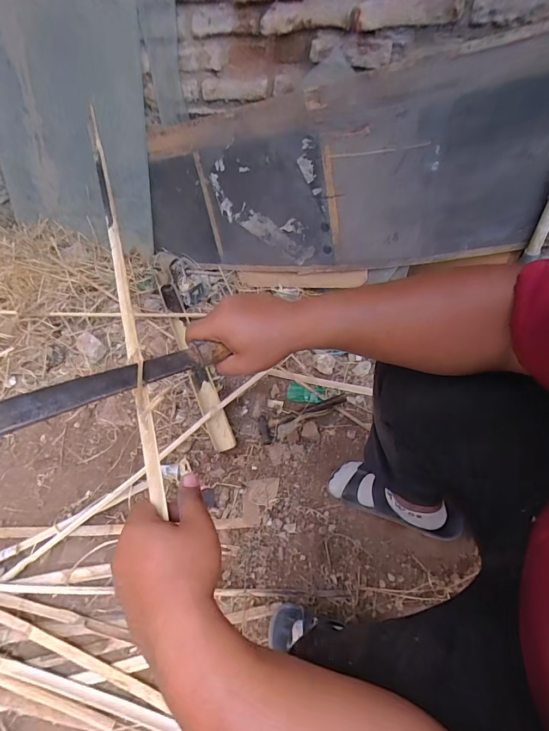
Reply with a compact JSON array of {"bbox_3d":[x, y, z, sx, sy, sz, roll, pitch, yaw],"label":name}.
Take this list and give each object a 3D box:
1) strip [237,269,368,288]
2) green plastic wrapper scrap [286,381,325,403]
[{"bbox_3d":[0.077,-0.267,1.153,0.413,0.060,0.018,6,52,24],"label":"strip"},{"bbox_3d":[0.083,0.073,0.986,0.096,0.016,0.055,3,53,7],"label":"green plastic wrapper scrap"}]

